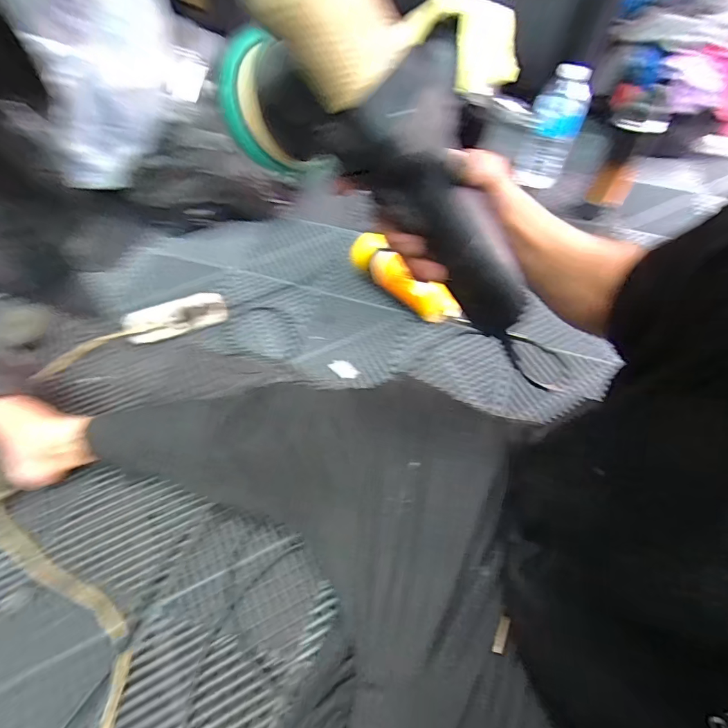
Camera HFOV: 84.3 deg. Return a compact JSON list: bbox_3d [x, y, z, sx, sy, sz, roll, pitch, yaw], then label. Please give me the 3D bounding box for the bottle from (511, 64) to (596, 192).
[{"bbox_3d":[0.441,-0.552,0.941,0.116,0.262,0.095,24,60,14],"label":"bottle"}]

